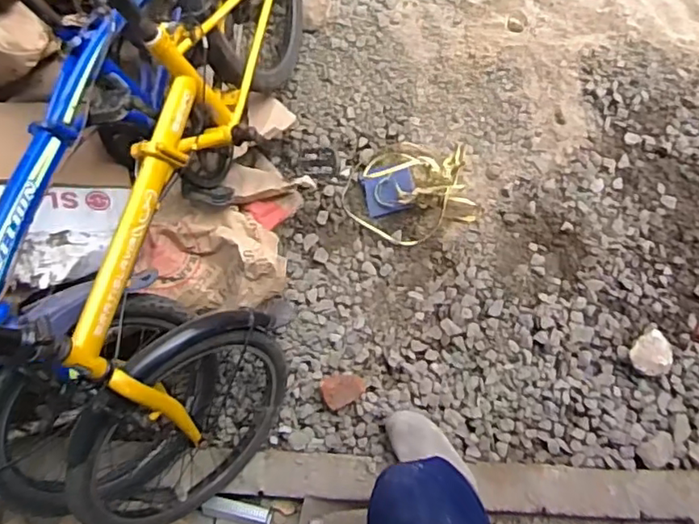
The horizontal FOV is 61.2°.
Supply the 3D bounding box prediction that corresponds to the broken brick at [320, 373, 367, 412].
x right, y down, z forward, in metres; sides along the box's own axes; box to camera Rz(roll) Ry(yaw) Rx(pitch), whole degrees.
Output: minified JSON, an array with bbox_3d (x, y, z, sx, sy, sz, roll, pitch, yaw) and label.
[{"bbox_3d":[-0.011,0.283,1.318,0.094,0.024,0.070,-20,76,-6],"label":"broken brick"}]

